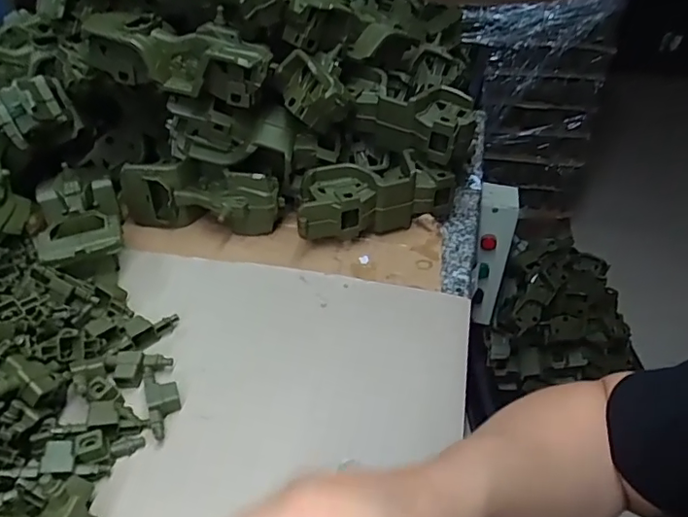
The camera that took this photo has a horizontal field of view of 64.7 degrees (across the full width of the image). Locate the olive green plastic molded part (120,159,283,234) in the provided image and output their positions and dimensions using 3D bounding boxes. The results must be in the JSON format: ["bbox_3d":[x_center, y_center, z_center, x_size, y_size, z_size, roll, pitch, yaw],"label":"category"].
[{"bbox_3d":[-0.157,-0.068,0.599,0.172,0.078,0.051,11,41,13],"label":"olive green plastic molded part"}]

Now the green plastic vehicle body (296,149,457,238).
[{"bbox_3d":[0.032,-0.063,0.596,0.178,0.080,0.047,-15,42,-18],"label":"green plastic vehicle body"}]

